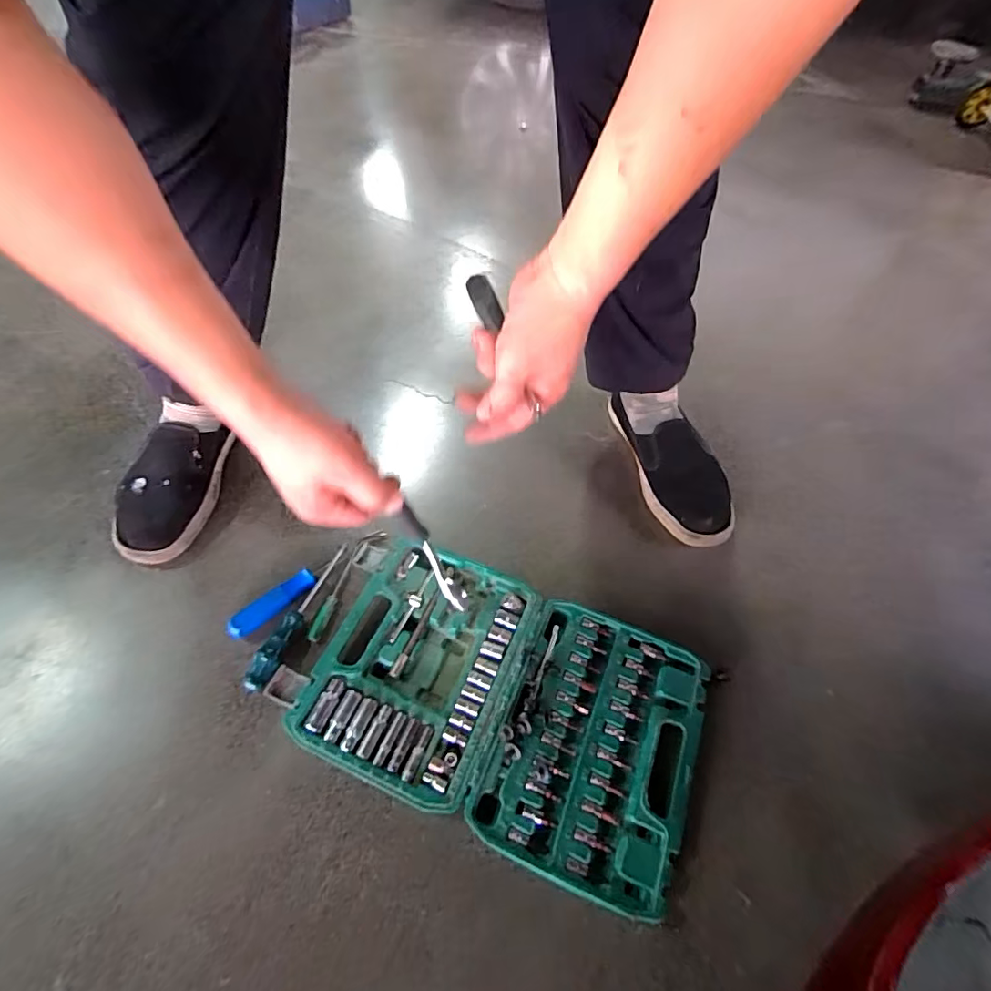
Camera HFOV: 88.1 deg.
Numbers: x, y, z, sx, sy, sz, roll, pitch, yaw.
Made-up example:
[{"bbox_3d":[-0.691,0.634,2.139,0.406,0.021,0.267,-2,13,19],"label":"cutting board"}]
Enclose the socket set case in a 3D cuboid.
[{"bbox_3d":[0.008,0.214,0.548,0.391,0.033,0.250,20,57,10],"label":"socket set case"}]

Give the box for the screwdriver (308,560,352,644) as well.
[{"bbox_3d":[-0.196,0.125,0.613,0.013,0.017,0.104,14,56,5],"label":"screwdriver"}]

